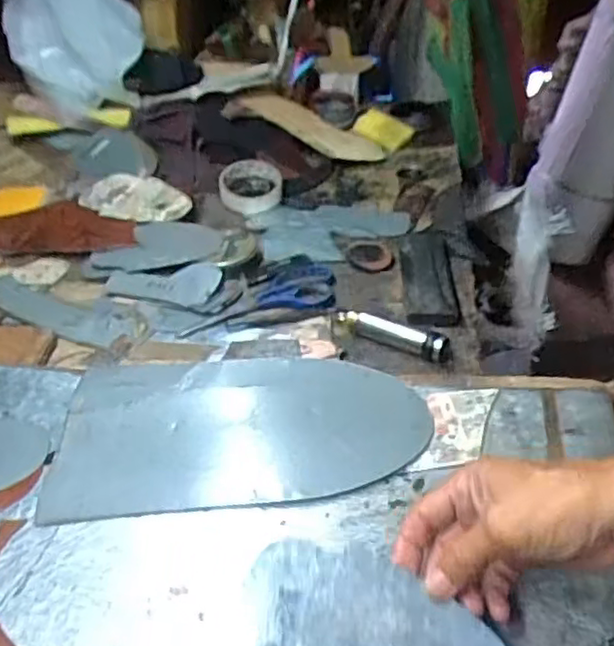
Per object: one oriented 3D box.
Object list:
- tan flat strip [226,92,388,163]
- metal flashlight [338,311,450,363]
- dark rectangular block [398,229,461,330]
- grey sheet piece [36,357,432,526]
[{"bbox_3d":[0.003,-0.306,1.052,0.242,0.019,0.095,25,44,6],"label":"tan flat strip"},{"bbox_3d":[0.080,0.009,0.655,0.117,0.021,0.023,20,45,29],"label":"metal flashlight"},{"bbox_3d":[0.132,-0.059,0.743,0.055,0.015,0.185,-1,38,5],"label":"dark rectangular block"},{"bbox_3d":[-0.059,0.083,0.562,0.299,0.005,0.158,-6,41,2],"label":"grey sheet piece"}]

